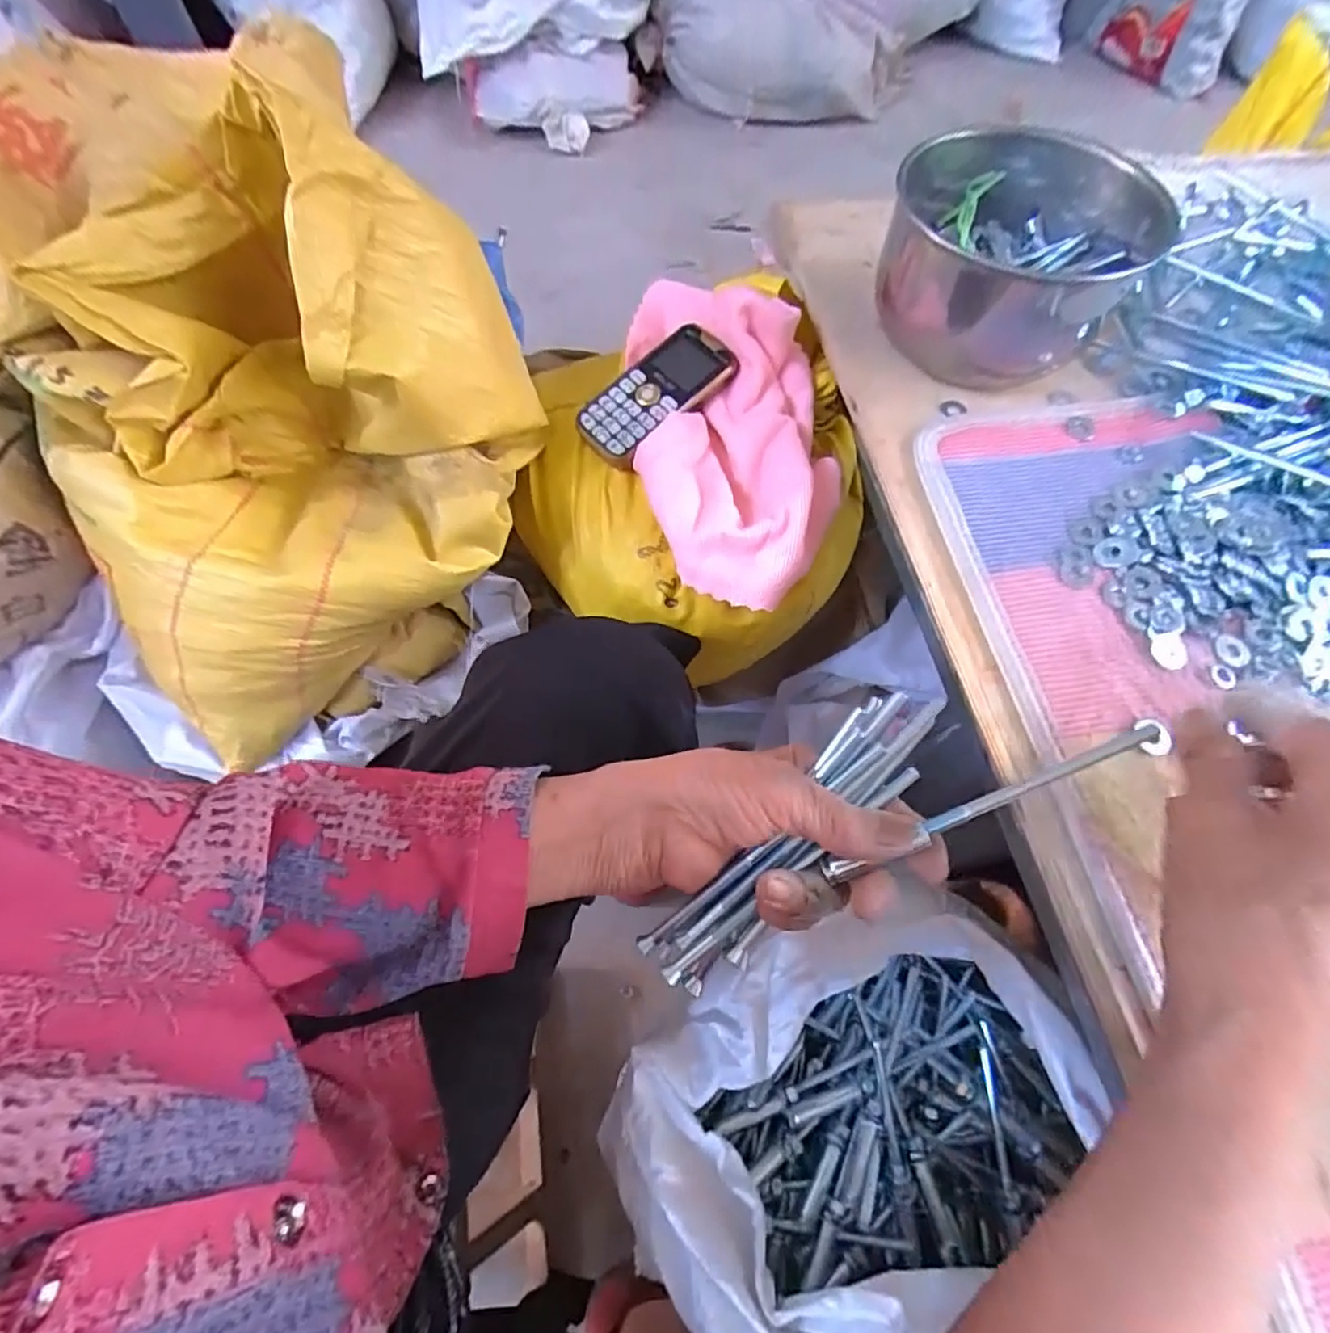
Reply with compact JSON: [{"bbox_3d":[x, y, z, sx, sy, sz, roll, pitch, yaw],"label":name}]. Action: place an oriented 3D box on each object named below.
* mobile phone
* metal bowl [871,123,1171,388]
[{"bbox_3d":[-0.007,-0.208,0.479,0.125,0.019,0.056,-40,70,-5],"label":"mobile phone"},{"bbox_3d":[0.229,-0.272,0.417,0.156,0.087,0.160,0,64,0],"label":"metal bowl"}]

